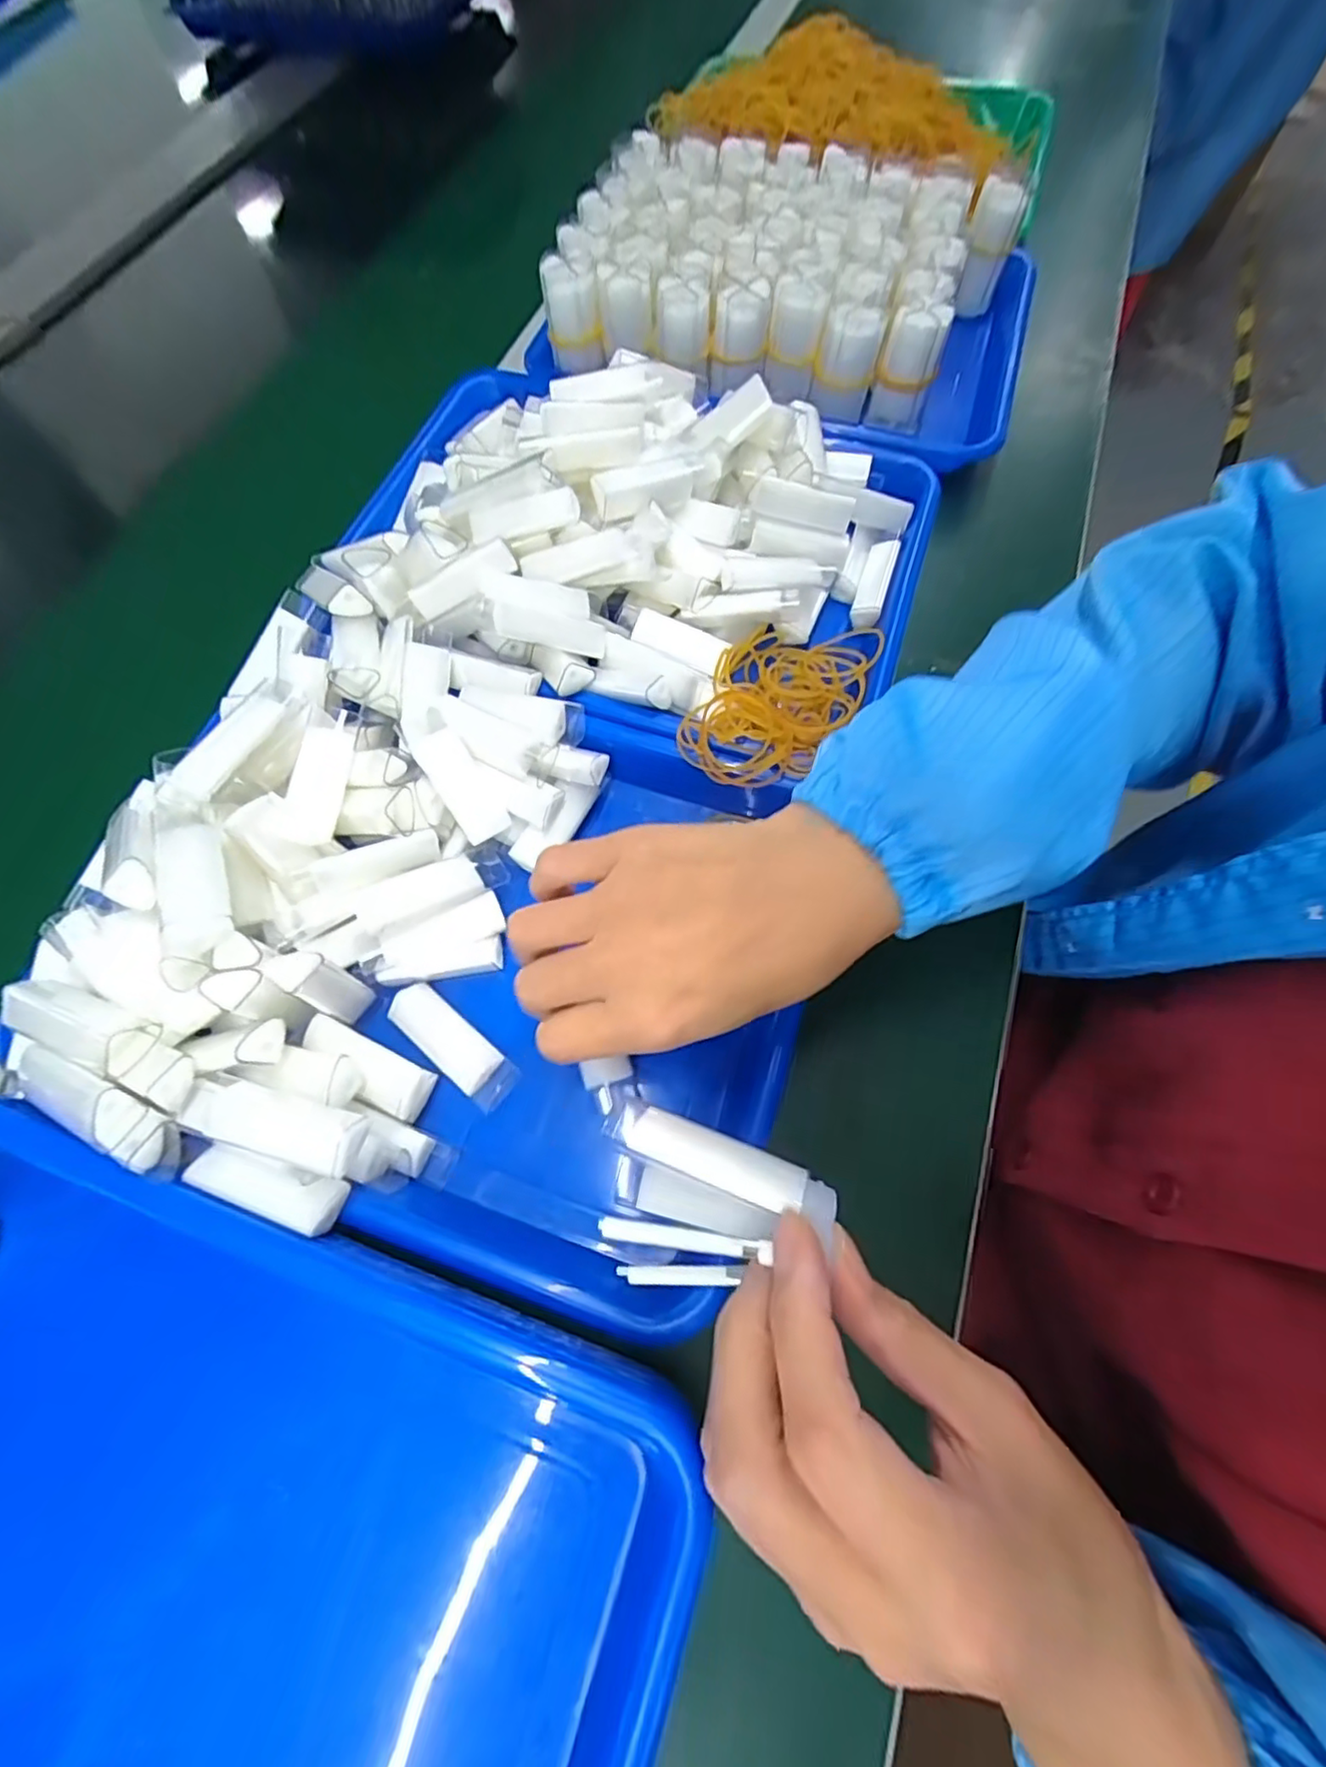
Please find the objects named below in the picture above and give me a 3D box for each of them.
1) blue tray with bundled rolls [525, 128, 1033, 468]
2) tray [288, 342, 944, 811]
[{"bbox_3d":[0.094,-0.415,0.469,0.315,0.094,0.228,17,69,8],"label":"blue tray with bundled rolls"},{"bbox_3d":[-0.016,-0.209,0.375,0.326,0.079,0.265,21,69,10],"label":"tray"}]

